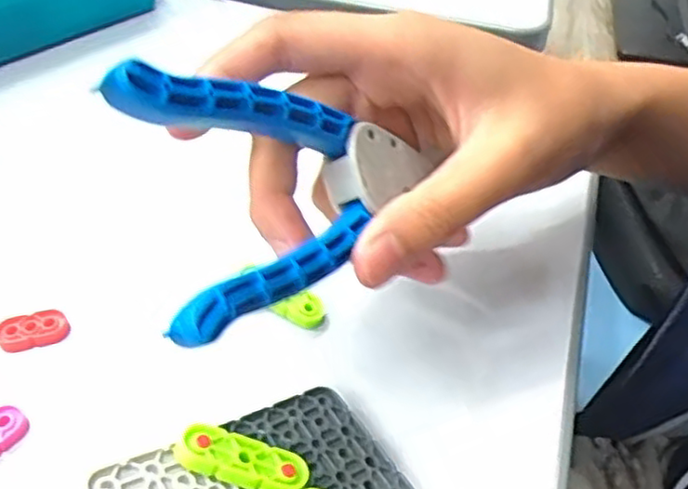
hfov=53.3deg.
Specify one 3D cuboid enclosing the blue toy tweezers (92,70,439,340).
[{"bbox_3d":[-0.014,-0.016,0.198,0.100,0.013,0.067,-14,85,-45],"label":"blue toy tweezers"}]

